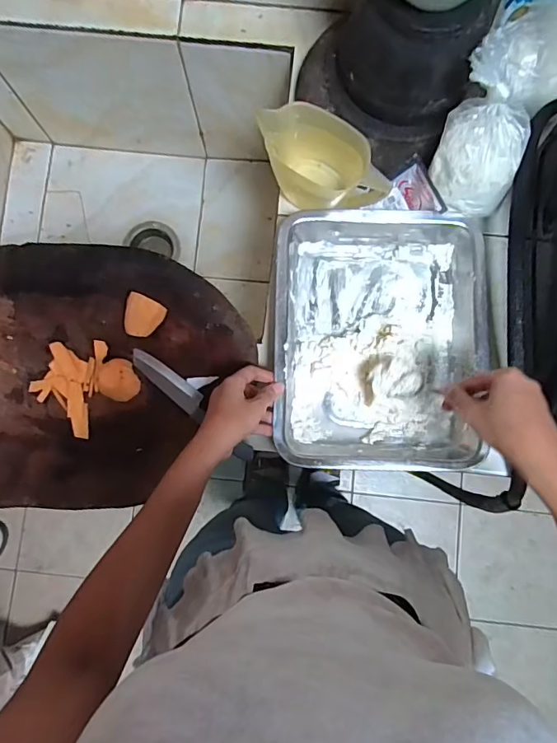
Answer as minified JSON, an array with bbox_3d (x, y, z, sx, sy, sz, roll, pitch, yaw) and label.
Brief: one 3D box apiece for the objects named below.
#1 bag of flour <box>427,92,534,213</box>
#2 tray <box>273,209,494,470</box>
[{"bbox_3d":[0.222,-0.236,0.527,0.101,0.108,0.082,33,83,3],"label":"bag of flour"},{"bbox_3d":[0.119,-0.041,0.566,0.240,0.060,0.297,1,83,-1],"label":"tray"}]

